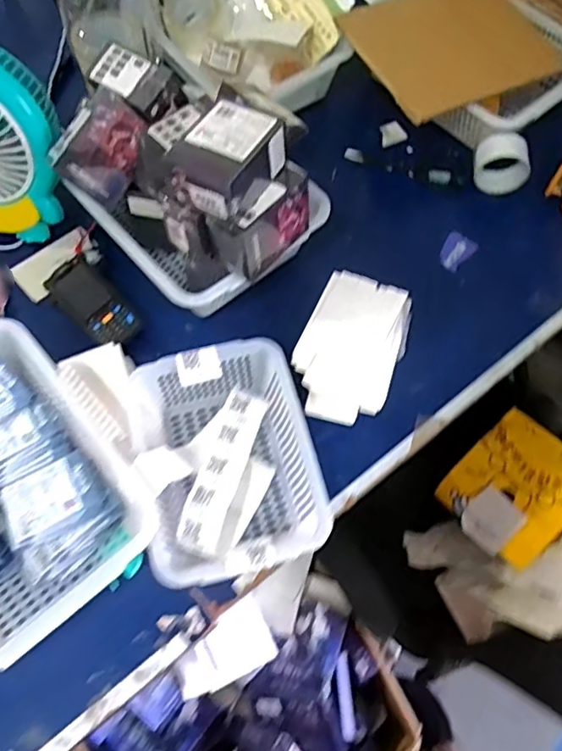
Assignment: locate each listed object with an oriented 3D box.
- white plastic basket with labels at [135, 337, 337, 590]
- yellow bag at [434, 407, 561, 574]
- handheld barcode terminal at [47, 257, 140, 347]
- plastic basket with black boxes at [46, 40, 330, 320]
[{"bbox_3d":[-0.066,0.100,0.703,0.192,0.082,0.267,-13,65,-7],"label":"white plastic basket with labels"},{"bbox_3d":[0.393,0.182,0.965,0.225,0.062,0.185,-37,70,-17],"label":"yellow bag"},{"bbox_3d":[-0.271,-0.100,0.837,0.074,0.025,0.156,-39,71,-17],"label":"handheld barcode terminal"},{"bbox_3d":[-0.134,-0.267,0.789,0.344,0.251,0.250,39,70,16],"label":"plastic basket with black boxes"}]

